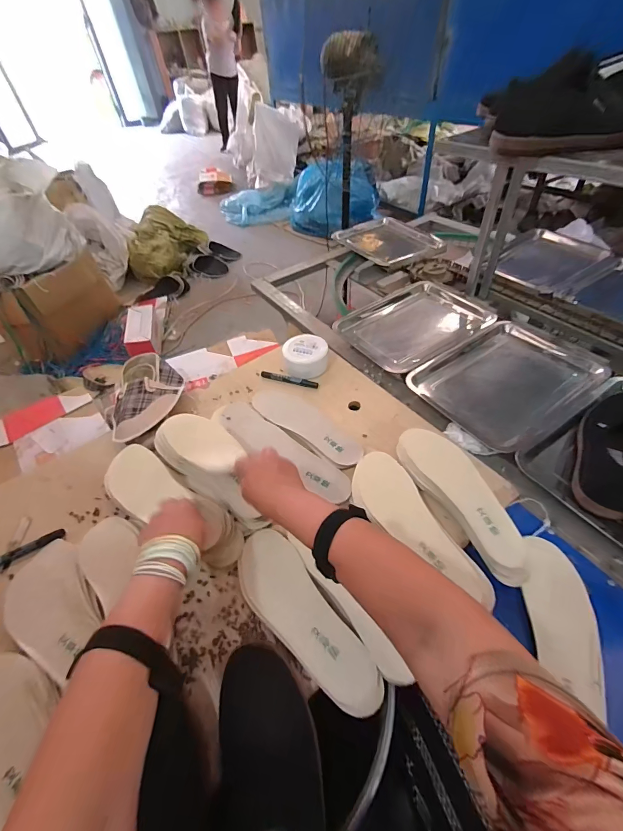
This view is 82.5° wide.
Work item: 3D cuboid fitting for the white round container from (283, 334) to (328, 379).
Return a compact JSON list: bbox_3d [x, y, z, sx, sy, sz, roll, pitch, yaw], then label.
[{"bbox_3d":[-0.013,-0.134,0.816,0.099,0.059,0.093,-3,48,3],"label":"white round container"}]

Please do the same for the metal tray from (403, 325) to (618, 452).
[{"bbox_3d":[0.415,-0.081,0.760,0.340,0.030,0.274,-32,53,-22],"label":"metal tray"}]

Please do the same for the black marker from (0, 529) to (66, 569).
[{"bbox_3d":[-0.467,0.220,0.565,0.136,0.013,0.019,-23,50,-15],"label":"black marker"}]

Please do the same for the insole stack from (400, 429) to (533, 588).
[{"bbox_3d":[0.235,0.126,0.569,0.095,0.046,0.275,-20,49,-13],"label":"insole stack"}]

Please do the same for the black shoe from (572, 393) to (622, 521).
[{"bbox_3d":[0.490,0.048,0.571,0.087,0.092,0.277,27,55,26],"label":"black shoe"}]

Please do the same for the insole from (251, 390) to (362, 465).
[{"bbox_3d":[-0.012,0.013,0.710,0.271,0.011,0.085,30,57,28],"label":"insole"}]

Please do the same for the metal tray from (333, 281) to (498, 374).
[{"bbox_3d":[0.262,-0.246,0.933,0.336,0.025,0.288,-30,52,-20],"label":"metal tray"}]

